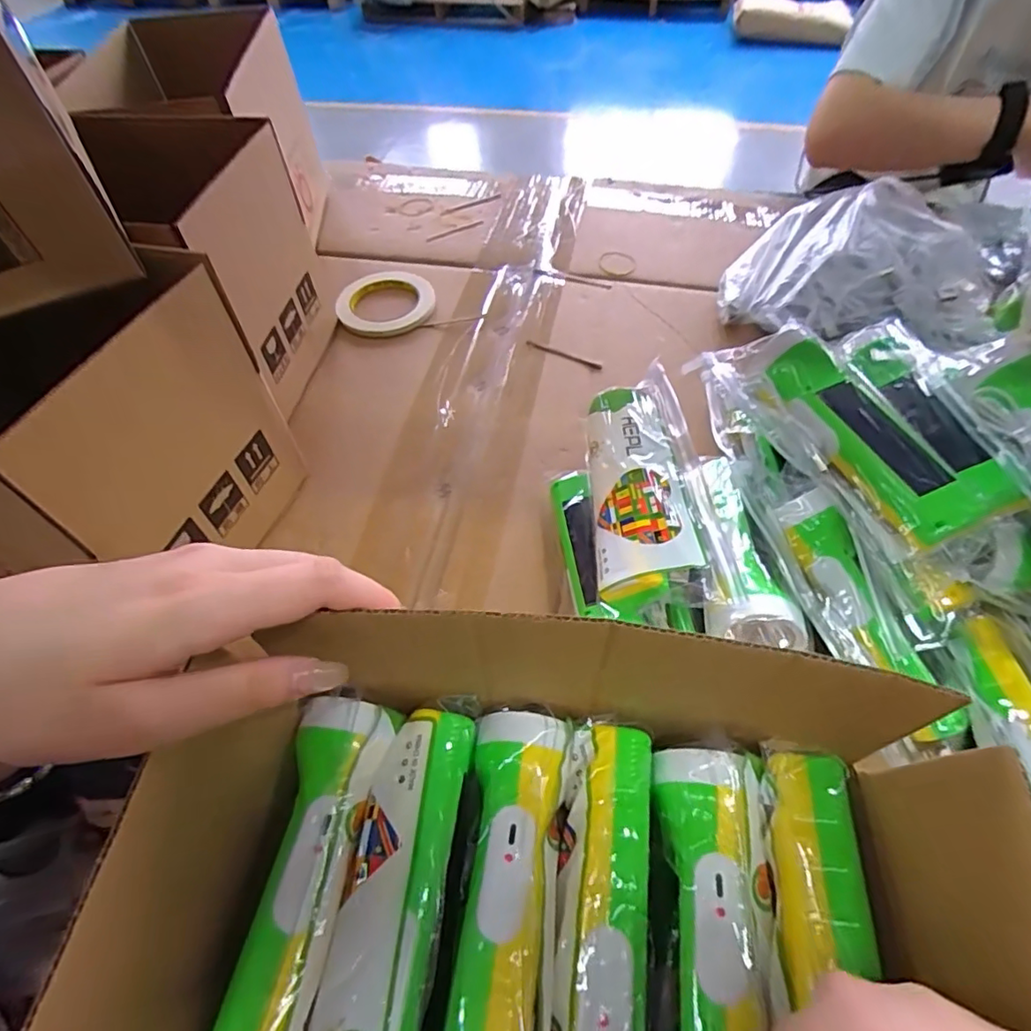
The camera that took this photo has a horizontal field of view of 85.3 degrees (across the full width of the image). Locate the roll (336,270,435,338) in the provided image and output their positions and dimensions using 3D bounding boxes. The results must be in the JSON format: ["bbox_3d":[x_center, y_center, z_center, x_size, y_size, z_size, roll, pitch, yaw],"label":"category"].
[{"bbox_3d":[-0.148,-0.246,0.637,0.106,0.014,0.113,-1,55,1],"label":"roll"}]

